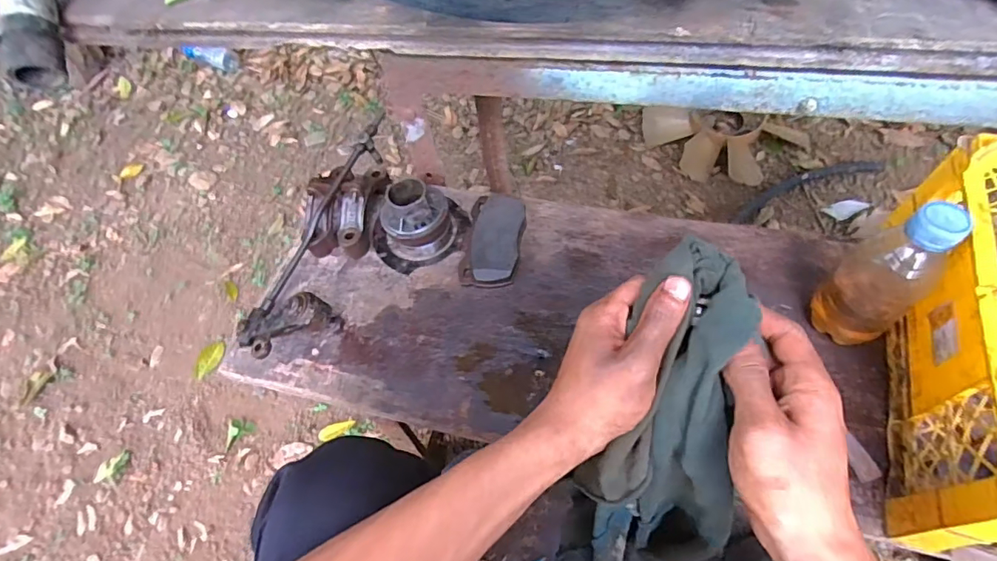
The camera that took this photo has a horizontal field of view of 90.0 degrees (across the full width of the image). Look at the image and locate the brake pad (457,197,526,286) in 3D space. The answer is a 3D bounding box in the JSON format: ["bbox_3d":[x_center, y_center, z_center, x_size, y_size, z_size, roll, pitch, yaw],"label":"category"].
[{"bbox_3d":[-0.006,-0.048,0.568,0.064,0.024,0.115,5,60,9],"label":"brake pad"}]

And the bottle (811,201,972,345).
[{"bbox_3d":[0.312,0.001,0.409,0.049,0.151,0.051,3,59,8],"label":"bottle"}]

